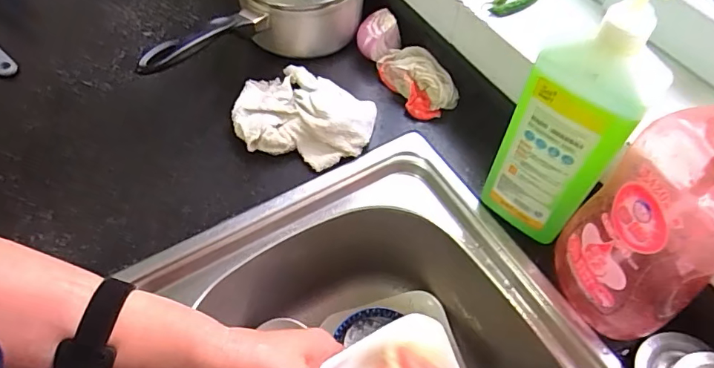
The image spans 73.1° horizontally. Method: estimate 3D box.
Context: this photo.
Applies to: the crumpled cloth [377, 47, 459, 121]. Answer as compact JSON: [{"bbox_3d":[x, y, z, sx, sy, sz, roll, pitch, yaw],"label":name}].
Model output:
[{"bbox_3d":[0.073,-0.126,0.583,0.057,0.037,0.101,-24,59,-17],"label":"crumpled cloth"}]

